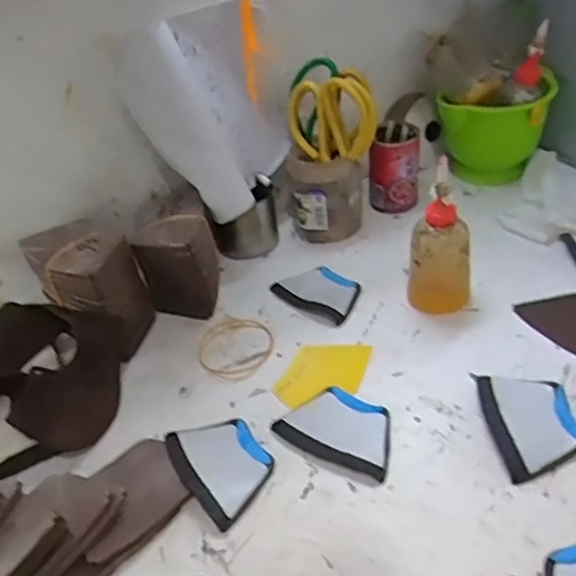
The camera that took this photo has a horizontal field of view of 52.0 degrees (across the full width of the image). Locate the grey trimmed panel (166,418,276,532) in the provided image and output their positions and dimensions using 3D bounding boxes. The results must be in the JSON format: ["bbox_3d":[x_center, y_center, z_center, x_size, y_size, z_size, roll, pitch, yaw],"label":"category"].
[{"bbox_3d":[-0.055,0.148,0.503,0.071,0.011,0.099,-28,43,-22],"label":"grey trimmed panel"}]

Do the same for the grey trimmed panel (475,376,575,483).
[{"bbox_3d":[0.207,0.111,0.502,0.070,0.009,0.103,-7,39,2],"label":"grey trimmed panel"}]

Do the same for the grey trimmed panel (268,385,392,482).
[{"bbox_3d":[0.047,0.122,0.520,0.102,0.008,0.069,19,46,29],"label":"grey trimmed panel"}]

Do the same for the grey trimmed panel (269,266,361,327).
[{"bbox_3d":[0.035,0.003,0.664,0.071,0.007,0.098,-35,46,-29],"label":"grey trimmed panel"}]

